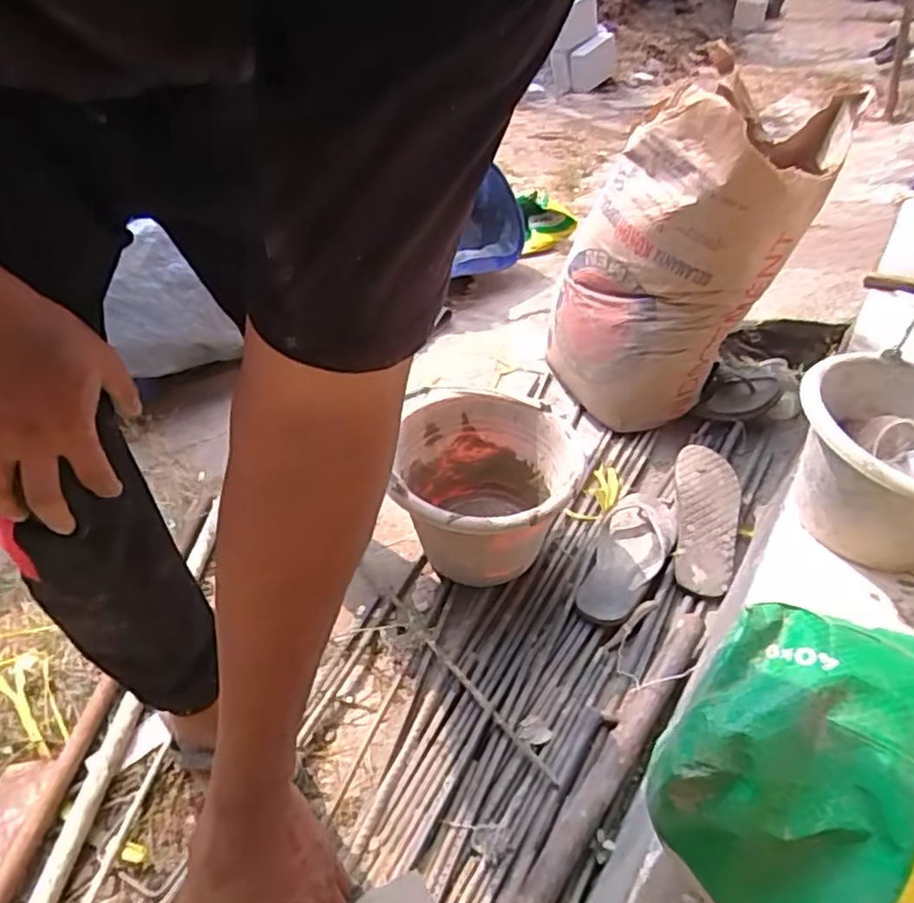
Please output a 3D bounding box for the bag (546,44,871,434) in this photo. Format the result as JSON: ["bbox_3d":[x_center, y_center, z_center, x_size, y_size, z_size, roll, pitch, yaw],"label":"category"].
[{"bbox_3d":[0.355,-0.298,1.105,0.356,0.551,0.179,13,43,9],"label":"bag"}]

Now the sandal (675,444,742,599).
[{"bbox_3d":[0.392,0.101,1.028,0.103,0.040,0.256,10,59,5],"label":"sandal"}]

